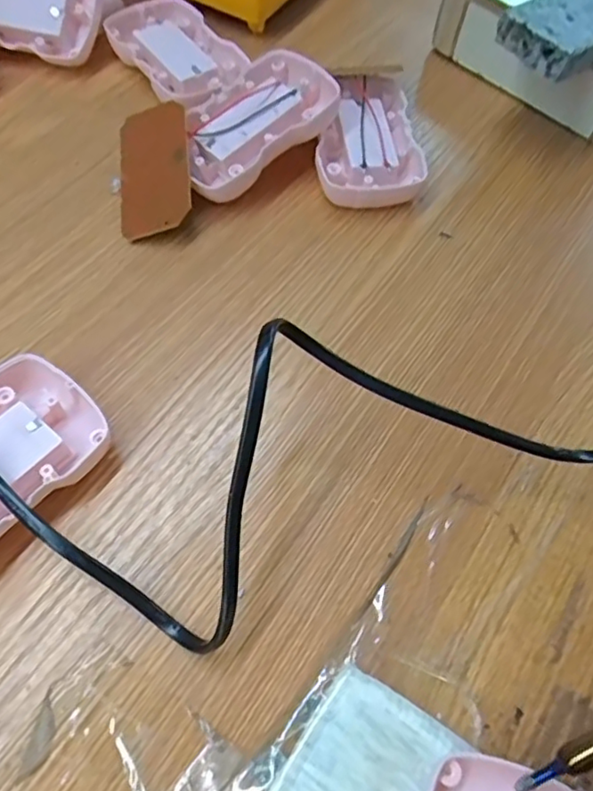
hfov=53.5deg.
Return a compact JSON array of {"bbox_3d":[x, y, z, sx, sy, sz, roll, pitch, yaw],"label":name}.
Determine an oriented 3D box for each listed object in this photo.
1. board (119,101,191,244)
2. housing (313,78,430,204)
[{"bbox_3d":[-0.070,-0.112,0.289,0.037,0.004,0.072,-12,71,15],"label":"board"},{"bbox_3d":[0.038,-0.136,0.316,0.054,0.021,0.085,3,61,-3],"label":"housing"}]

